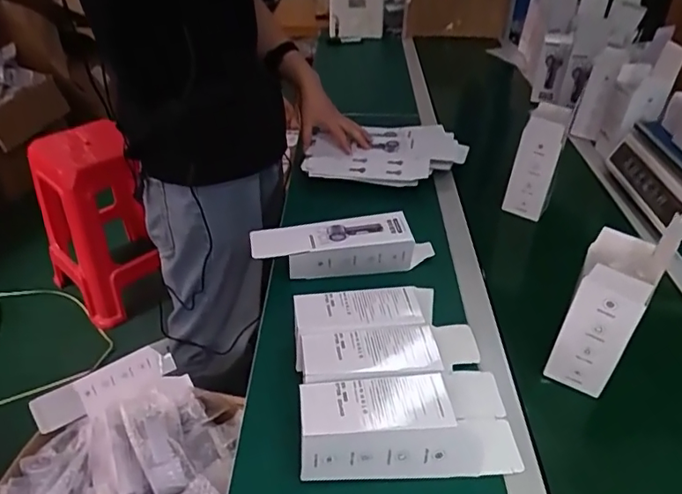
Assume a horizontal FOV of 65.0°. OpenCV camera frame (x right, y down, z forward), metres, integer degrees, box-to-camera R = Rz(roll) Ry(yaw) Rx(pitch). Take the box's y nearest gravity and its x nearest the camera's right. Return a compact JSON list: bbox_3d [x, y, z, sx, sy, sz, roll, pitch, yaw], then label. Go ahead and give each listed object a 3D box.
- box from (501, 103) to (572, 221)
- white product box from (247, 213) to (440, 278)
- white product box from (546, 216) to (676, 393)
[{"bbox_3d":[0.353,-0.147,0.968,0.078,0.186,0.067,18,41,22],"label":"box"},{"bbox_3d":[0.004,-0.001,0.858,0.282,0.069,0.077,-7,38,-9],"label":"white product box"},{"bbox_3d":[0.322,0.075,0.654,0.082,0.207,0.088,20,42,24],"label":"white product box"}]

